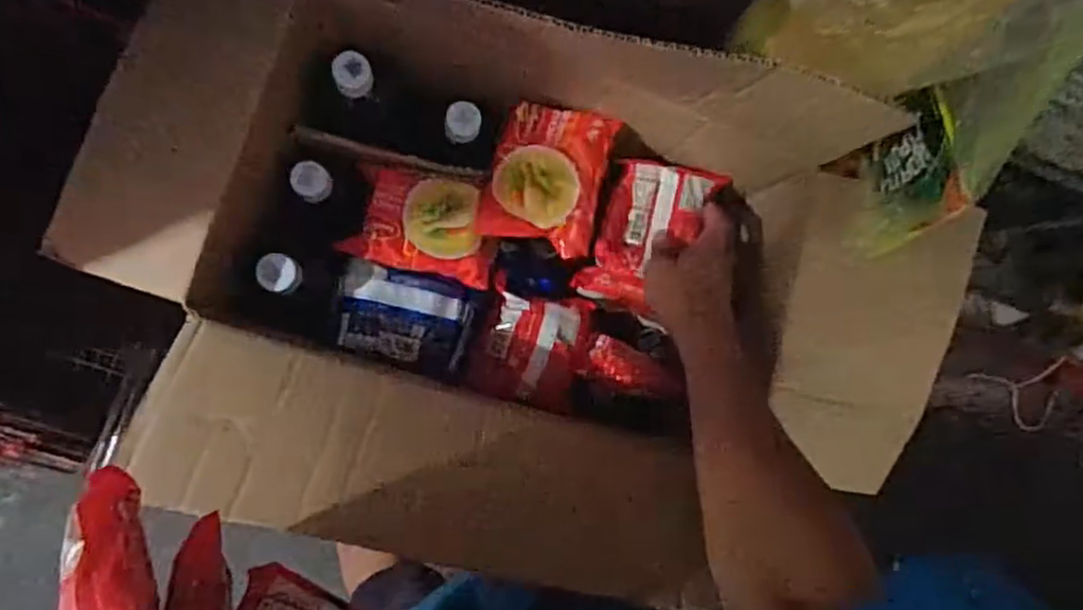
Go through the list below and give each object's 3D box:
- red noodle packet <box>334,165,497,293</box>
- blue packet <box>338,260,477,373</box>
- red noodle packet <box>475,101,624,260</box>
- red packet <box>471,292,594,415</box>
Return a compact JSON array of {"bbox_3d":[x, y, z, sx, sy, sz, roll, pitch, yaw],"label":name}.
[{"bbox_3d":[-0.096,-0.070,0.610,0.121,0.024,0.085,13,86,-7],"label":"red noodle packet"},{"bbox_3d":[-0.113,0.010,0.604,0.108,0.031,0.074,14,86,-7],"label":"blue packet"},{"bbox_3d":[0.008,-0.113,0.625,0.097,0.026,0.123,16,86,-7],"label":"red noodle packet"},{"bbox_3d":[-0.007,0.040,0.645,0.091,0.021,0.098,16,86,-7],"label":"red packet"}]

